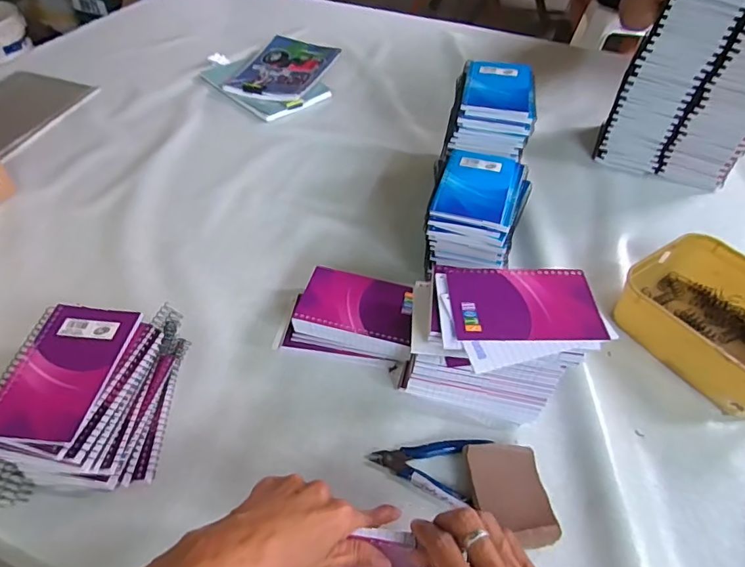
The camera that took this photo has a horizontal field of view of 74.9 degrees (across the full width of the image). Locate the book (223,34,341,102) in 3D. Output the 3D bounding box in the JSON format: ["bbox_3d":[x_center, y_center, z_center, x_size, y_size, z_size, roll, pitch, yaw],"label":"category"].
[{"bbox_3d":[-0.169,-0.425,0.958,0.151,0.011,0.231,15,51,12],"label":"book"}]

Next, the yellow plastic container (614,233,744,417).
[{"bbox_3d":[0.392,0.042,0.548,0.162,0.065,0.189,-26,54,-25],"label":"yellow plastic container"}]

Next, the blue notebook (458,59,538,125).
[{"bbox_3d":[0.163,-0.251,0.626,0.089,0.014,0.128,9,48,5],"label":"blue notebook"}]

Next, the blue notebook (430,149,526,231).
[{"bbox_3d":[0.126,-0.116,0.576,0.091,0.012,0.127,14,48,9],"label":"blue notebook"}]

